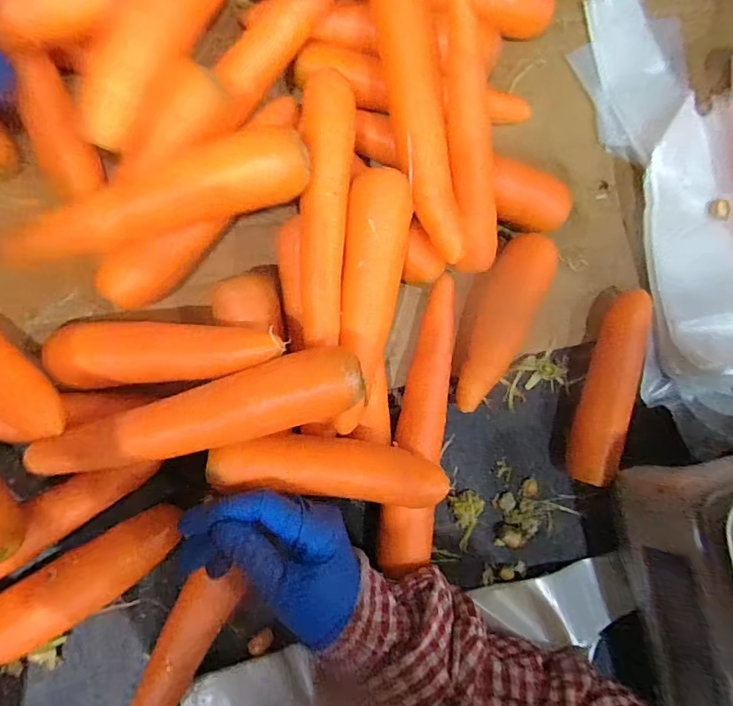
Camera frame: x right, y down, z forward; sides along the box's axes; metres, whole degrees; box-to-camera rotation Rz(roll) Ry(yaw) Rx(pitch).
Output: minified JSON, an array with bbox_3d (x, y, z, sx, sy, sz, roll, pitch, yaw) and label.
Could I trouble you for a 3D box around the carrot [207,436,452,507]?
[{"bbox_3d":[-0.021,0.069,0.284,0.136,0.031,0.030,8,86,-8],"label":"carrot"}]

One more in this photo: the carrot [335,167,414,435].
[{"bbox_3d":[0.002,-0.029,0.303,0.041,0.046,0.163,6,87,-8],"label":"carrot"}]

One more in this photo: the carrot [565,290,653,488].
[{"bbox_3d":[0.178,0.025,0.343,0.031,0.027,0.138,18,85,-7],"label":"carrot"}]

